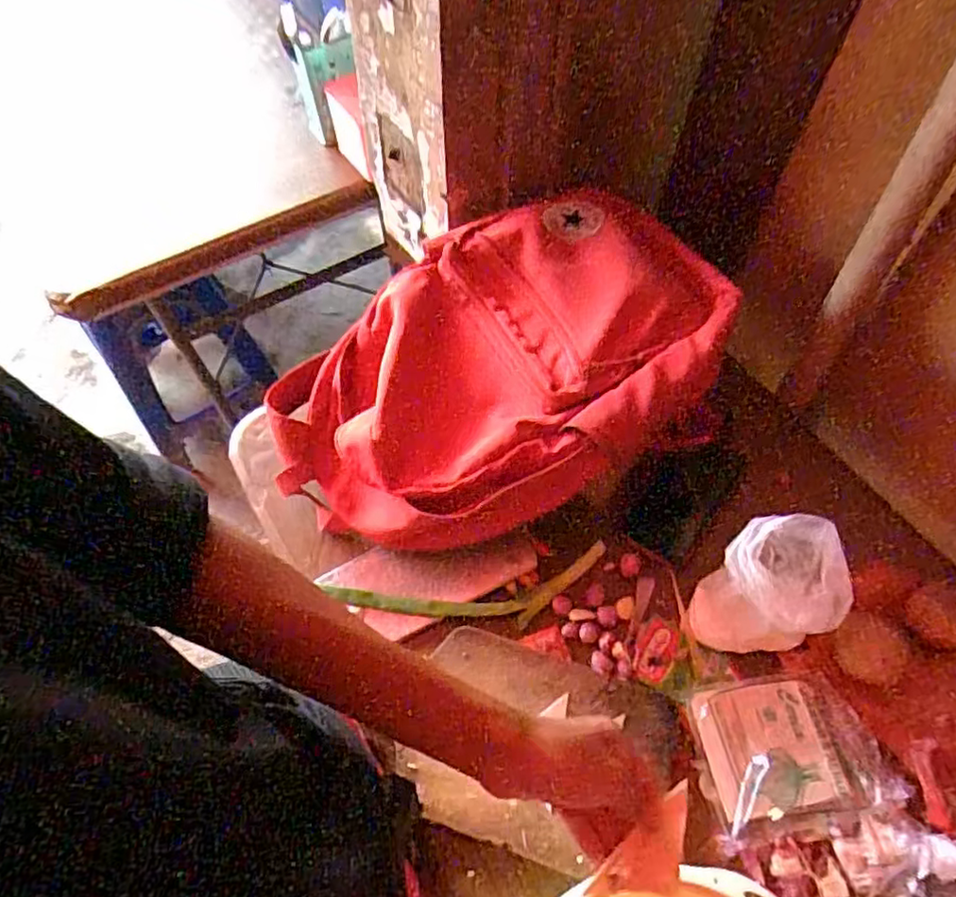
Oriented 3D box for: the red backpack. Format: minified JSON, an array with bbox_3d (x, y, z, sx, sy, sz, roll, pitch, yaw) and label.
[{"bbox_3d":[0.010,-0.077,0.700,0.461,0.173,0.330,-22,61,-13],"label":"red backpack"}]

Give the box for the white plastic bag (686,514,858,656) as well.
[{"bbox_3d":[0.264,0.126,0.582,0.102,0.131,0.079,8,59,5],"label":"white plastic bag"}]

